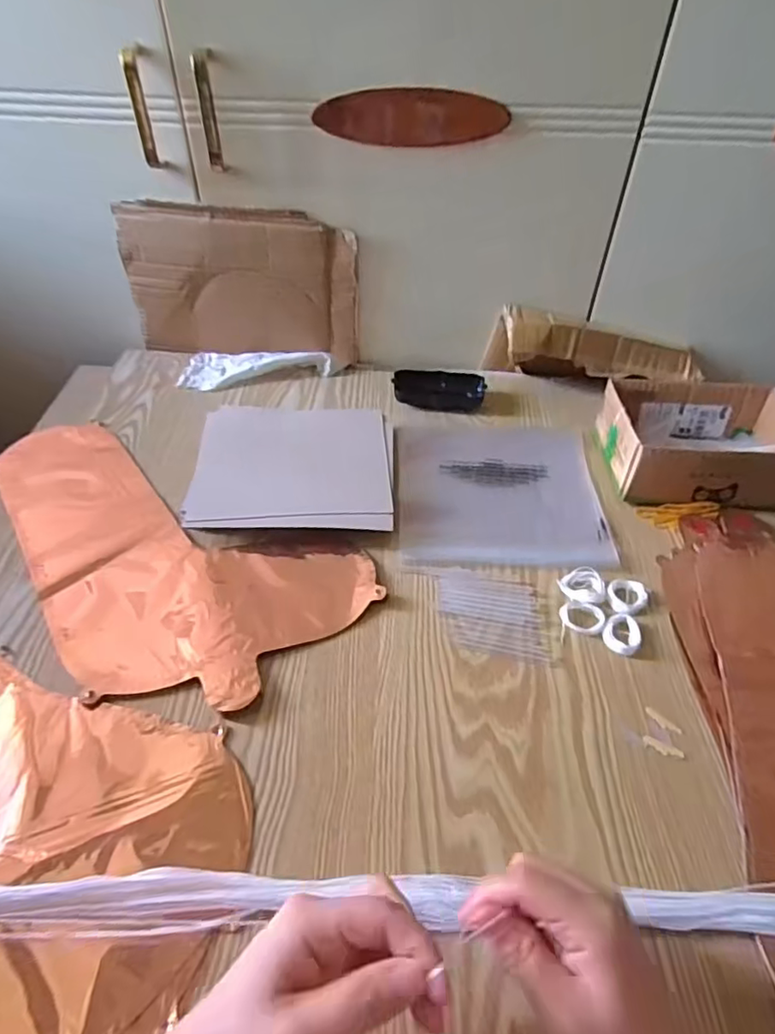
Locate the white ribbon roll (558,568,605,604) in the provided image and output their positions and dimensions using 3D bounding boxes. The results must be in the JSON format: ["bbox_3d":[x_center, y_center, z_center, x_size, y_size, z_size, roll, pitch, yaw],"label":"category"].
[{"bbox_3d":[0.171,0.061,0.506,0.037,0.010,0.036,1,46,-1],"label":"white ribbon roll"}]

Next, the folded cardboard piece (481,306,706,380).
[{"bbox_3d":[0.253,-0.204,0.713,0.246,0.082,0.065,1,46,-1],"label":"folded cardboard piece"}]

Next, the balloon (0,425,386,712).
[{"bbox_3d":[-0.224,0.012,0.539,0.409,0.009,0.220,36,55,29],"label":"balloon"}]

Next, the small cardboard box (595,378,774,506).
[{"bbox_3d":[0.321,-0.077,0.597,0.177,0.070,0.134,4,46,2],"label":"small cardboard box"}]

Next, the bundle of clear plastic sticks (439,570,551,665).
[{"bbox_3d":[0.089,0.079,0.486,0.094,0.004,0.077,10,46,8],"label":"bundle of clear plastic sticks"}]

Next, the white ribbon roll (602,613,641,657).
[{"bbox_3d":[0.190,0.095,0.470,0.029,0.010,0.033,2,46,1],"label":"white ribbon roll"}]

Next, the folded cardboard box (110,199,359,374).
[{"bbox_3d":[-0.173,-0.272,0.697,0.270,0.175,0.025,5,46,3],"label":"folded cardboard box"}]

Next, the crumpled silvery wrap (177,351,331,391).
[{"bbox_3d":[-0.164,-0.187,0.722,0.180,0.025,0.068,2,46,0],"label":"crumpled silvery wrap"}]

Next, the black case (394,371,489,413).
[{"bbox_3d":[0.063,-0.153,0.697,0.107,0.028,0.041,0,46,-2],"label":"black case"}]

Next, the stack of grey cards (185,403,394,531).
[{"bbox_3d":[-0.093,-0.054,0.596,0.196,0.021,0.169,1,46,-1],"label":"stack of grey cards"}]

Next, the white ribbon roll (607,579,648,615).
[{"bbox_3d":[0.204,0.067,0.496,0.038,0.008,0.032,-24,51,-23],"label":"white ribbon roll"}]

